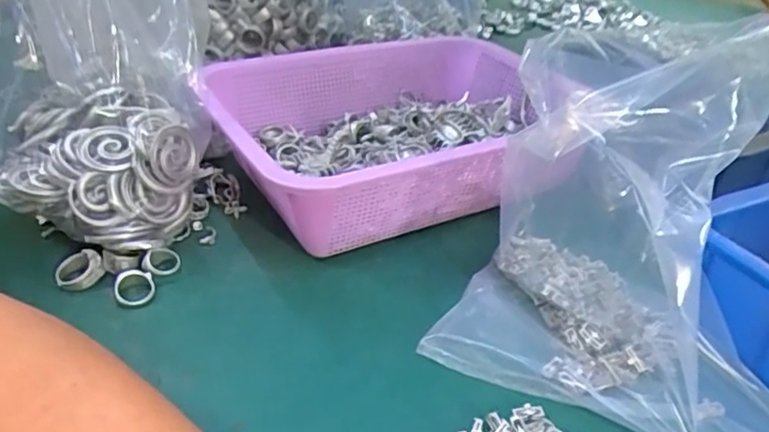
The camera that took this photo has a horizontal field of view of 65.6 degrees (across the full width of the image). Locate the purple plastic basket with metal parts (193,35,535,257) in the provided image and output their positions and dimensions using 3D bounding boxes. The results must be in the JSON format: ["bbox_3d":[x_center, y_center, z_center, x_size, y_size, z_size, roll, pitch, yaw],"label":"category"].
[{"bbox_3d":[0.017,-0.072,0.501,0.317,0.084,0.226,-18,39,-29],"label":"purple plastic basket with metal parts"}]

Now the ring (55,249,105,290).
[{"bbox_3d":[-0.196,0.036,0.383,0.027,0.013,0.024,-16,62,1],"label":"ring"}]

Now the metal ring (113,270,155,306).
[{"bbox_3d":[-0.157,0.046,0.374,0.023,0.004,0.025,5,56,-8],"label":"metal ring"}]

